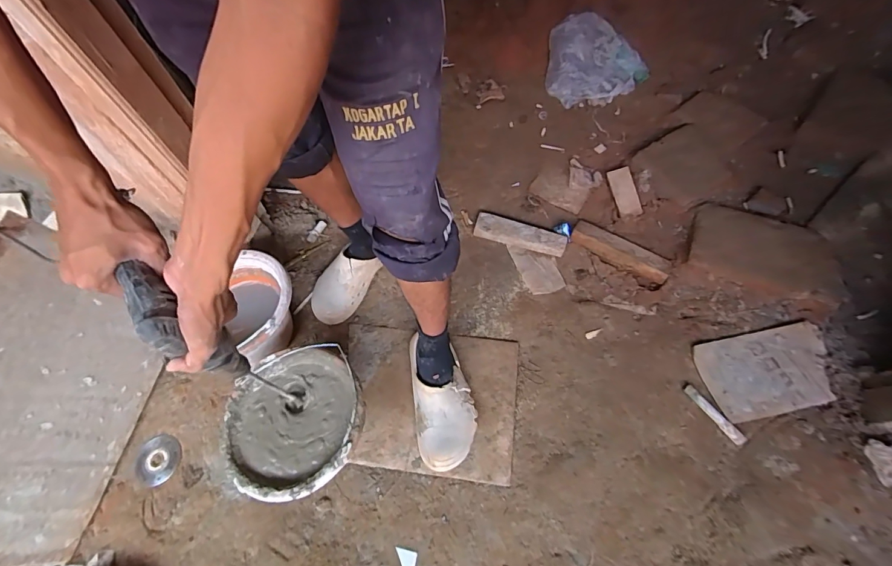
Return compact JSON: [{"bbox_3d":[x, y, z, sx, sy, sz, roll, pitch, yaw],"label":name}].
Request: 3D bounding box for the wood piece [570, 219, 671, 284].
[{"bbox_3d":[0.442,-0.088,1.029,0.246,0.027,0.074,30,69,17],"label":"wood piece"}]

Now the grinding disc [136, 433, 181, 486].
[{"bbox_3d":[-0.588,0.361,0.831,0.087,0.012,0.088,-2,63,3],"label":"grinding disc"}]

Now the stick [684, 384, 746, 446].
[{"bbox_3d":[0.554,0.270,0.837,0.022,0.015,0.137,-33,66,-12],"label":"stick"}]

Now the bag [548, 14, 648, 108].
[{"bbox_3d":[0.479,-0.713,1.290,0.332,0.067,0.269,-14,92,-9],"label":"bag"}]

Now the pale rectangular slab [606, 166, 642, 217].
[{"bbox_3d":[0.487,-0.250,1.111,0.058,0.012,0.140,-17,74,26],"label":"pale rectangular slab"}]

